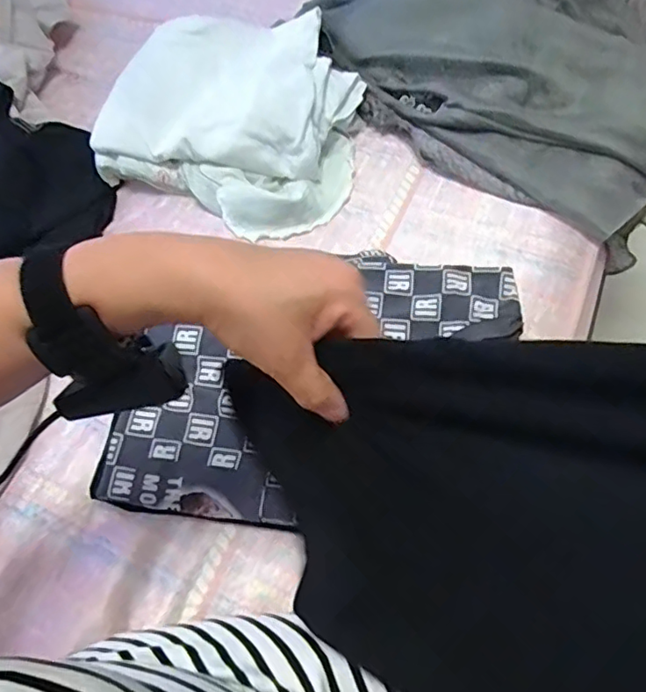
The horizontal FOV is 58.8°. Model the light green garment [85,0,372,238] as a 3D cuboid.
[{"bbox_3d":[-0.103,-0.293,0.729,0.300,0.083,0.281,15,64,11],"label":"light green garment"}]

